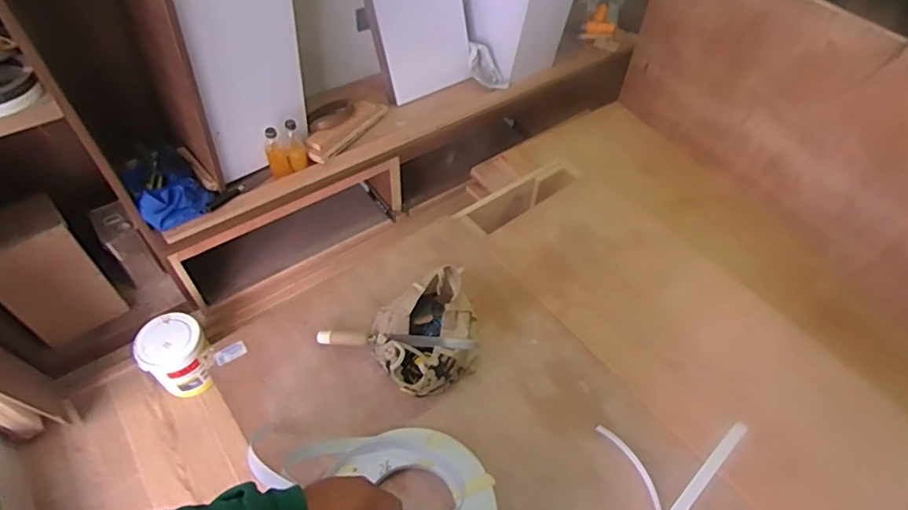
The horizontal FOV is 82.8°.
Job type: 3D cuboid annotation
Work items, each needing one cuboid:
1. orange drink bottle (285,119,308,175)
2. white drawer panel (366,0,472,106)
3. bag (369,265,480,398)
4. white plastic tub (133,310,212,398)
[{"bbox_3d":[-0.476,-0.323,1.537,0.058,0.160,0.051,-16,54,-15],"label":"orange drink bottle"},{"bbox_3d":[-0.114,-0.795,1.728,0.319,0.509,0.064,-17,41,-6],"label":"white drawer panel"},{"bbox_3d":[-0.048,0.141,0.927,0.184,0.149,0.181,-21,56,-19],"label":"bag"},{"bbox_3d":[-0.811,0.291,1.510,0.186,0.185,0.167,39,60,24],"label":"white plastic tub"}]

